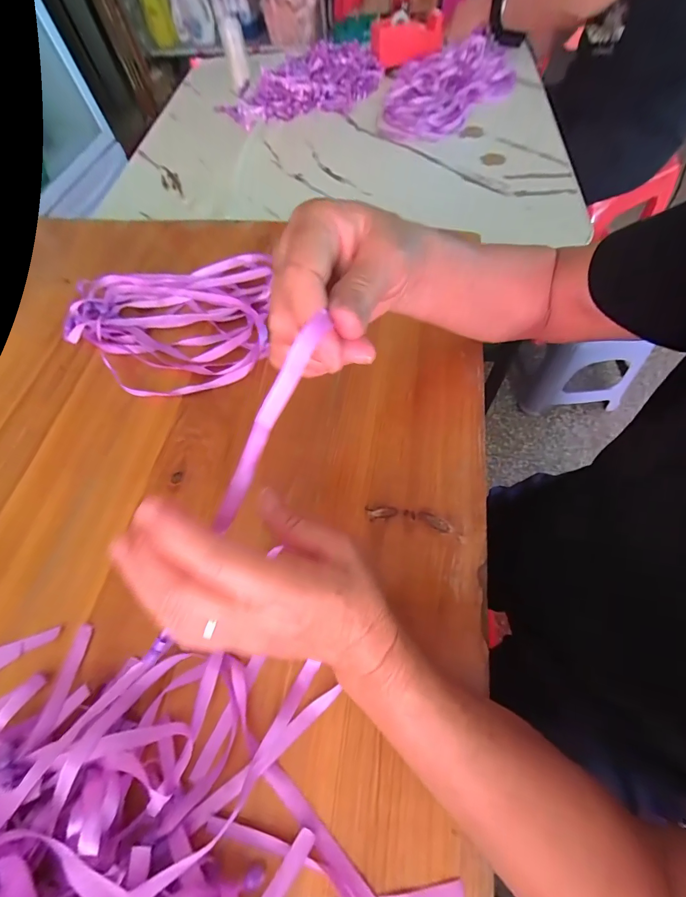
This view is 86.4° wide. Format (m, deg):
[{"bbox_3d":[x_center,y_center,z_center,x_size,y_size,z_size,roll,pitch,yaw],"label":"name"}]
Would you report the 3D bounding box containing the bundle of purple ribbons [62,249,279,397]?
[{"bbox_3d":[-0.197,-0.137,0.404,0.231,0.016,0.179,-8,64,0],"label":"bundle of purple ribbons"}]

